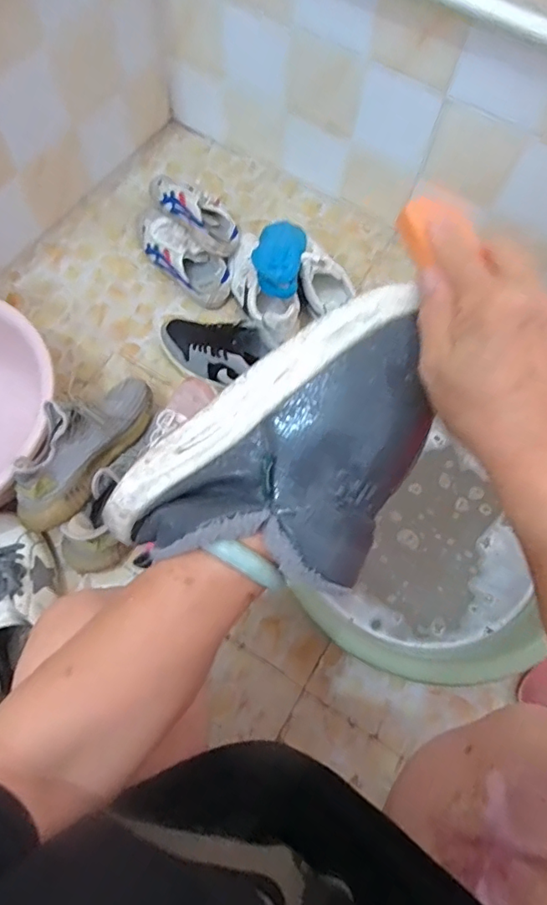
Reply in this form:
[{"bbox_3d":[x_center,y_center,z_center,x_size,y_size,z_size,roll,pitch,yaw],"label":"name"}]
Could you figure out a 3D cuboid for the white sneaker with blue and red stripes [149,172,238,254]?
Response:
[{"bbox_3d":[-0.157,-0.484,1.033,0.088,0.087,0.235,-37,75,-17],"label":"white sneaker with blue and red stripes"}]

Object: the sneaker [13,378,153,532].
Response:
[{"bbox_3d":[-0.280,-0.026,0.784,0.091,0.109,0.288,26,53,9],"label":"sneaker"}]

